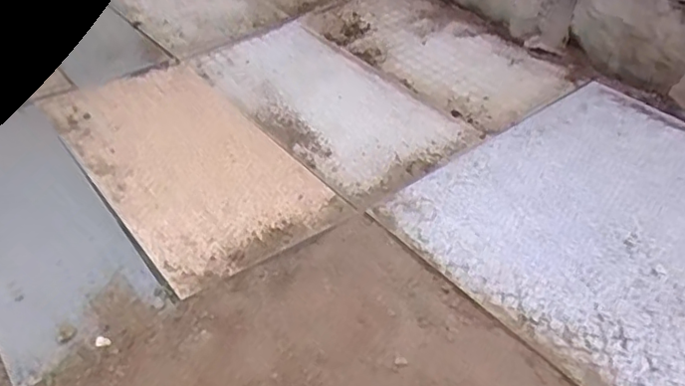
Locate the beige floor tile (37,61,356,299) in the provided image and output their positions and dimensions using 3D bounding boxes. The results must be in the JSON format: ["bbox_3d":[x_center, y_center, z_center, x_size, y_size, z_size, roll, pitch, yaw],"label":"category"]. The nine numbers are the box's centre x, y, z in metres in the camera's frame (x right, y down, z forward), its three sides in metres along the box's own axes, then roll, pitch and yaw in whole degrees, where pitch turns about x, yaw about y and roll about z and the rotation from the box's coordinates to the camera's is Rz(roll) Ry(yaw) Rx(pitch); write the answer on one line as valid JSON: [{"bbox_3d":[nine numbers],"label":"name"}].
[{"bbox_3d":[-0.280,-0.076,1.075,0.304,0.012,0.612,-26,47,-28],"label":"beige floor tile"}]

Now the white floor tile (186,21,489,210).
[{"bbox_3d":[-0.038,-0.194,1.217,0.306,0.014,0.583,-27,47,-28],"label":"white floor tile"}]

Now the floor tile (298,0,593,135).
[{"bbox_3d":[0.200,-0.331,1.367,0.322,0.022,0.603,-26,47,-28],"label":"floor tile"}]

